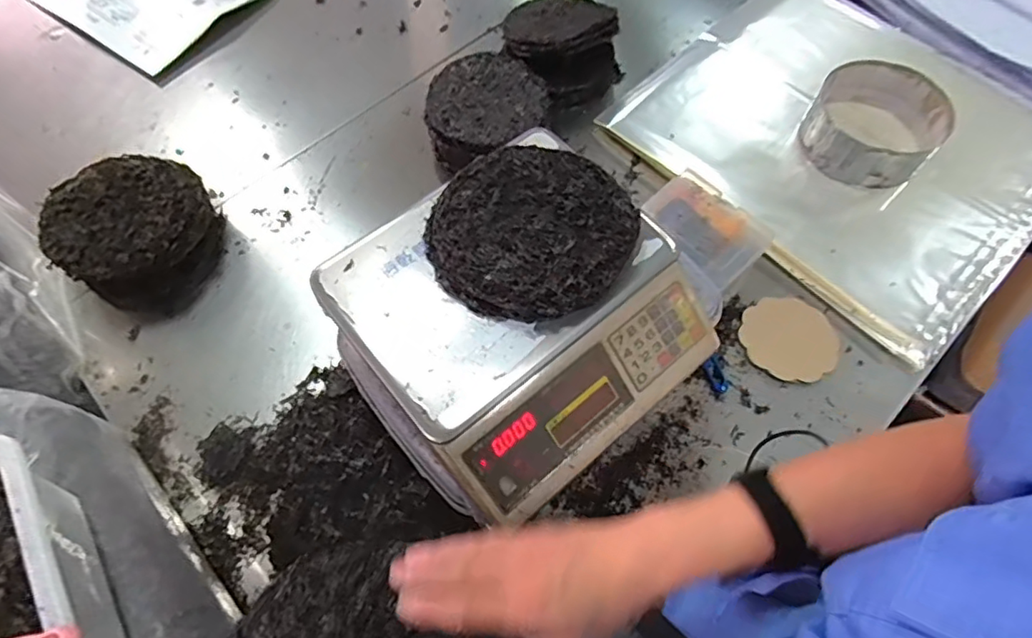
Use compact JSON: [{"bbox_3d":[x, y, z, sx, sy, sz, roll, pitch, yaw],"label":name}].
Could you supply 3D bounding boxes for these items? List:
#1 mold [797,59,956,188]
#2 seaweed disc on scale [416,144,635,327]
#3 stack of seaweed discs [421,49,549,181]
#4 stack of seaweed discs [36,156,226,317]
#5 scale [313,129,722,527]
[{"bbox_3d":[0.596,-0.325,0.950,0.203,0.094,0.214,40,72,17],"label":"mold"},{"bbox_3d":[0.015,-0.093,0.579,0.196,0.019,0.199,0,65,1],"label":"seaweed disc on scale"},{"bbox_3d":[-0.049,-0.354,0.993,0.211,0.091,0.202,-11,65,-4],"label":"stack of seaweed discs"},{"bbox_3d":[-0.591,-0.140,0.888,0.210,0.117,0.229,20,67,10],"label":"stack of seaweed discs"},{"bbox_3d":[0.008,-0.003,0.603,0.349,0.102,0.306,-38,69,-16],"label":"scale"}]

